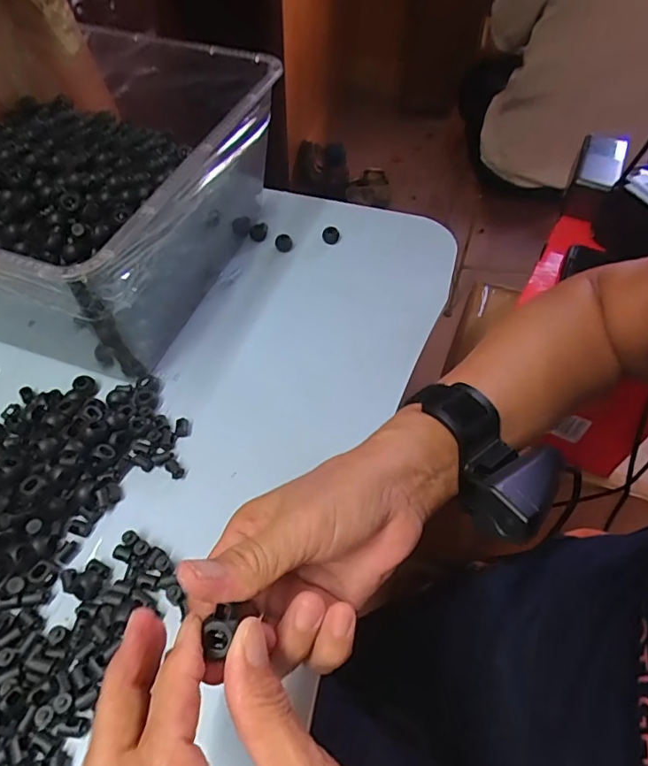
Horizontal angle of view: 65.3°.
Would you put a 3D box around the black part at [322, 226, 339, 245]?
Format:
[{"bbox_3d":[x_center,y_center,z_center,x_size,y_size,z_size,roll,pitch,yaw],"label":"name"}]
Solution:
[{"bbox_3d":[0.007,-0.153,0.530,0.018,0.014,0.015,2,50,0],"label":"black part"}]

